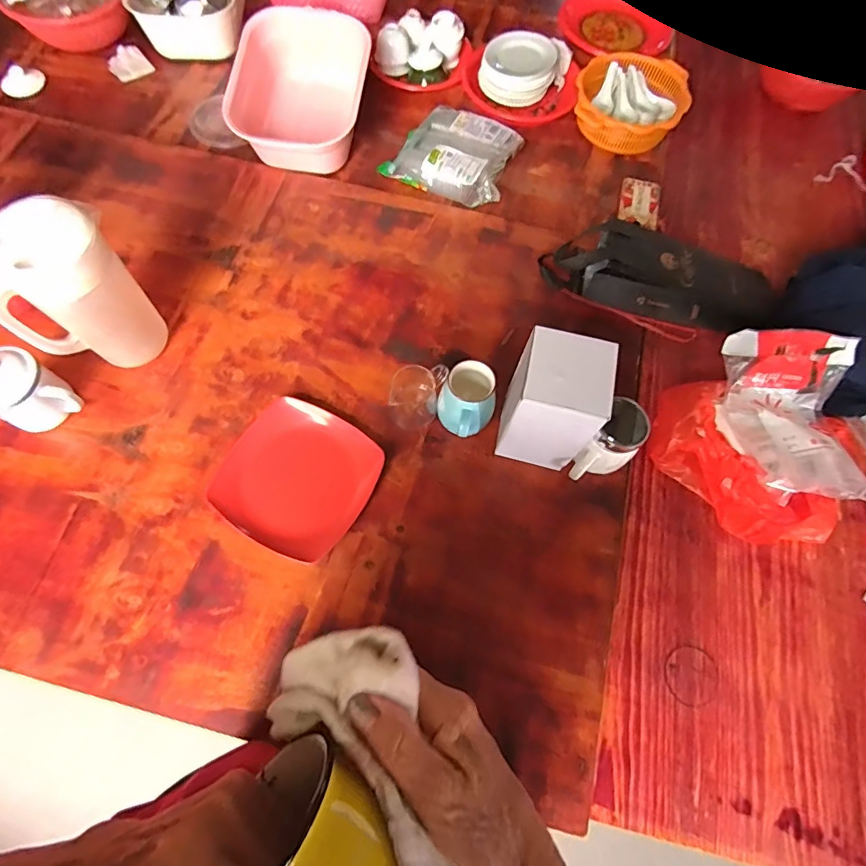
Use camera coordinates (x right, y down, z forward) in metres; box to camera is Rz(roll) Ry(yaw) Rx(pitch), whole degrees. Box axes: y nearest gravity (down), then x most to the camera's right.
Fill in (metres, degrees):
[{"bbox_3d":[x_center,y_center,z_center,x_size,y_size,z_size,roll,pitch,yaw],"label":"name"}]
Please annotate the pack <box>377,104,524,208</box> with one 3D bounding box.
[{"bbox_3d":[0.041,-0.542,0.954,0.232,0.063,0.185,22,68,8],"label":"pack"}]

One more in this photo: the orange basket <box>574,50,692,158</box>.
[{"bbox_3d":[0.396,-0.671,1.008,0.215,0.079,0.204,8,67,3],"label":"orange basket"}]

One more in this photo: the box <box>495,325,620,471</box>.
[{"bbox_3d":[0.156,-0.034,0.674,0.117,0.195,0.115,16,69,4],"label":"box"}]

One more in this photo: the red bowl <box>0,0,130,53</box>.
[{"bbox_3d":[-0.772,-0.888,1.039,0.211,0.121,0.217,-34,74,-14],"label":"red bowl"}]

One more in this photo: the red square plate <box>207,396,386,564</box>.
[{"bbox_3d":[-0.194,0.063,0.716,0.203,0.030,0.200,29,69,11],"label":"red square plate"}]

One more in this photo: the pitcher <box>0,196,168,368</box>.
[{"bbox_3d":[-0.480,-0.182,0.686,0.140,0.240,0.116,-14,68,-7],"label":"pitcher"}]

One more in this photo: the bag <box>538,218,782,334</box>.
[{"bbox_3d":[0.382,-0.275,0.832,0.379,0.099,0.125,15,67,5],"label":"bag"}]

